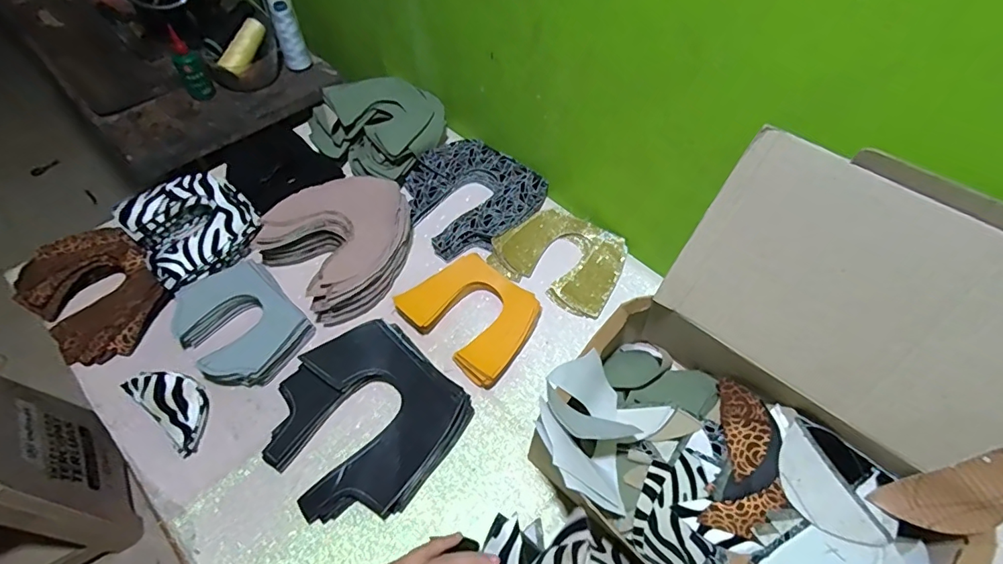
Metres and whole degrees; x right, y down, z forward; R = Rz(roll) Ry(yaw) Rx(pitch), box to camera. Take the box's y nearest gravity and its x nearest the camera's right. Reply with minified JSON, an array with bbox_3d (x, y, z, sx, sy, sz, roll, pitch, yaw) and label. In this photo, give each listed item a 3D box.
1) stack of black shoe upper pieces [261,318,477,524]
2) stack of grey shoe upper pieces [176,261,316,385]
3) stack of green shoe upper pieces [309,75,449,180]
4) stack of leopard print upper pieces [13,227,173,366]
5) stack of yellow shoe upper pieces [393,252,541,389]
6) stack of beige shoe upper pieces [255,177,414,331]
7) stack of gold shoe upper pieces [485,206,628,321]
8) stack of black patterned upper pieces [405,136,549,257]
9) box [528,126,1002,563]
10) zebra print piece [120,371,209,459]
[{"bbox_3d":[-0.150,0.146,0.539,0.189,0.039,0.188,38,63,24],"label":"stack of black shoe upper pieces"},{"bbox_3d":[-0.315,0.047,0.601,0.160,0.037,0.124,36,62,23],"label":"stack of grey shoe upper pieces"},{"bbox_3d":[-0.181,-0.248,0.773,0.172,0.070,0.185,38,63,24],"label":"stack of green shoe upper pieces"},{"bbox_3d":[-0.507,0.012,0.623,0.184,0.045,0.138,34,62,22],"label":"stack of leopard print upper pieces"},{"bbox_3d":[-0.035,0.037,0.616,0.151,0.033,0.124,34,62,22],"label":"stack of yellow shoe upper pieces"},{"bbox_3d":[-0.206,-0.057,0.661,0.183,0.059,0.179,-39,63,-24],"label":"stack of beige shoe upper pieces"},{"bbox_3d":[0.084,-0.039,0.675,0.160,0.025,0.136,29,60,20],"label":"stack of gold shoe upper pieces"},{"bbox_3d":[-0.049,-0.125,0.731,0.180,0.040,0.182,37,63,24],"label":"stack of black patterned upper pieces"},{"bbox_3d":[0.239,0.115,0.420,0.333,0.261,0.314,38,63,24],"label":"box"},{"bbox_3d":[-0.359,0.134,0.552,0.108,0.031,0.054,35,62,23],"label":"zebra print piece"}]

